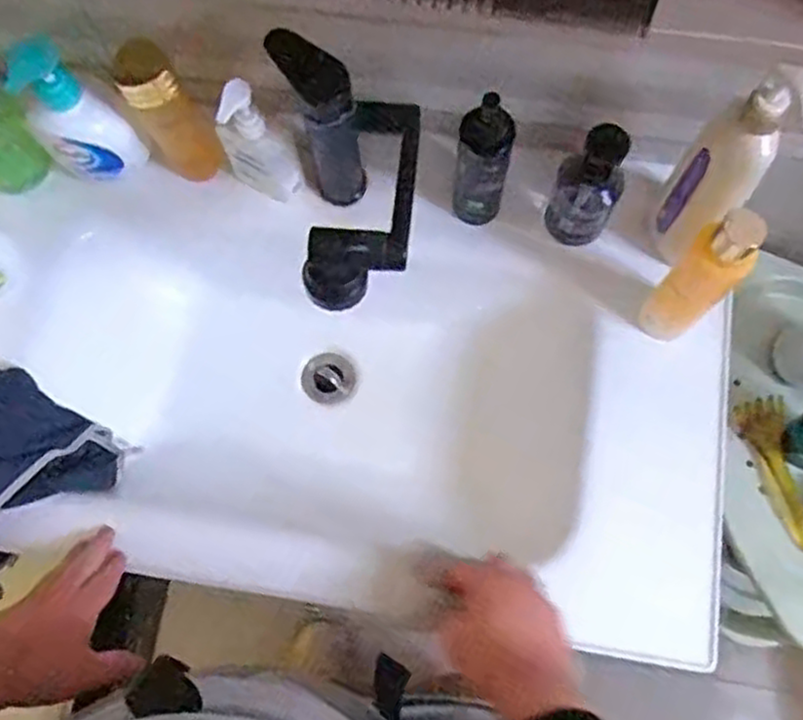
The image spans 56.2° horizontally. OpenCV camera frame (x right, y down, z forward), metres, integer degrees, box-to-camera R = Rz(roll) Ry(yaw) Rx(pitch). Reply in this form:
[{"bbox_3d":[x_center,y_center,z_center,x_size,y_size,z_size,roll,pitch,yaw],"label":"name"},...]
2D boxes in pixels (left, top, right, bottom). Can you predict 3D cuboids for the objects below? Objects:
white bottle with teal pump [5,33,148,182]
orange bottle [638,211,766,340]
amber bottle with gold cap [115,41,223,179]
[{"bbox_3d":[-0.293,-0.211,0.691,0.076,0.188,0.047,-40,77,-10],"label":"white bottle with teal pump"},{"bbox_3d":[0.249,-0.065,0.631,0.048,0.176,0.038,43,78,12],"label":"orange bottle"},{"bbox_3d":[-0.217,-0.223,0.706,0.060,0.174,0.055,-34,76,-9],"label":"amber bottle with gold cap"}]

